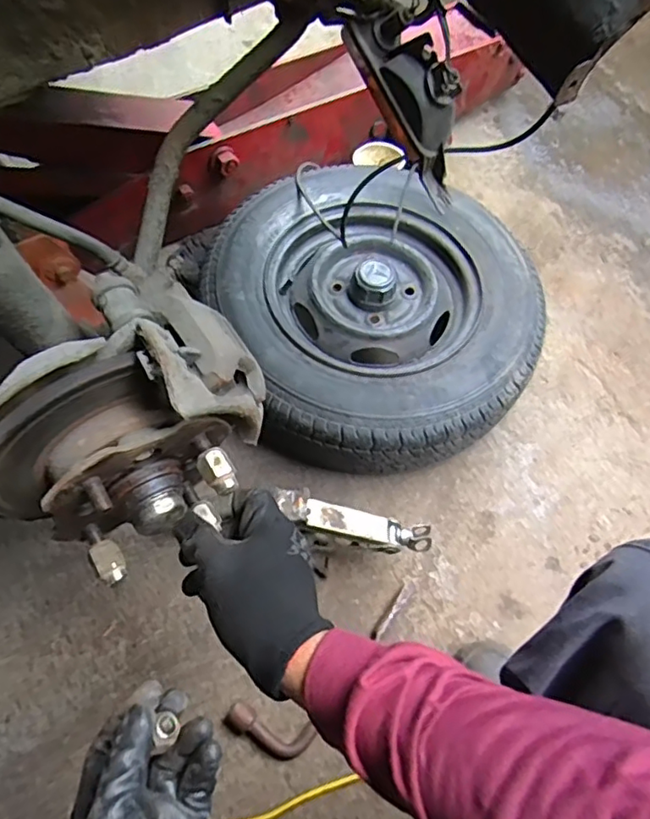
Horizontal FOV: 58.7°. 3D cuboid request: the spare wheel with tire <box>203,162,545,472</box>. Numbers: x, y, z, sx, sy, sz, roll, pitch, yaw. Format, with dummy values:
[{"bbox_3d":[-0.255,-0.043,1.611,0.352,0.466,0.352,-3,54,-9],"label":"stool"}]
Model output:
[{"bbox_3d":[0.079,-0.153,0.925,0.462,0.165,0.498,2,62,-3],"label":"spare wheel with tire"}]

